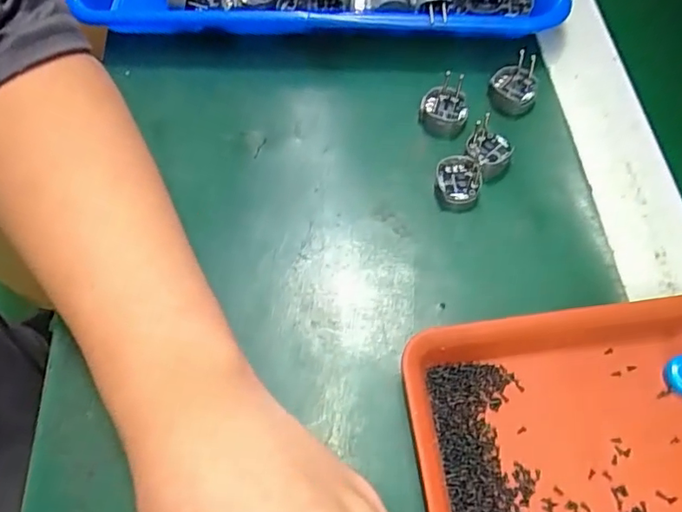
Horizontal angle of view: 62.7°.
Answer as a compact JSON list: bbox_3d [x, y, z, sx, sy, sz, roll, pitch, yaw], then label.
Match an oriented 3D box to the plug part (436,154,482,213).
[{"bbox_3d":[0.066,-0.043,0.317,0.023,0.012,0.031,1,62,3],"label":"plug part"}]

